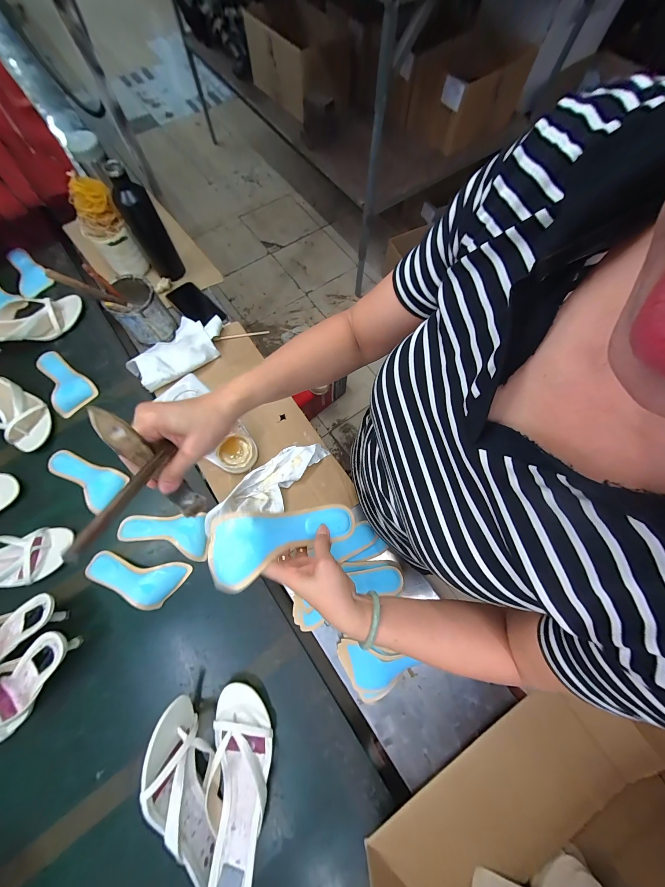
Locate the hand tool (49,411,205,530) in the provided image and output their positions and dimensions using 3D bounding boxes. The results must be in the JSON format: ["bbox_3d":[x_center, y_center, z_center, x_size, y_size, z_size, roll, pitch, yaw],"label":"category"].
[{"bbox_3d":[-0.177,0.031,0.285,0.021,0.180,0.021,-8,54,0],"label":"hand tool"}]

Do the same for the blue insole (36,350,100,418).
[{"bbox_3d":[-0.638,-0.159,0.663,0.093,0.012,0.185,-36,76,-11],"label":"blue insole"}]

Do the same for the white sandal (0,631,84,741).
[{"bbox_3d":[-0.547,0.429,0.481,0.242,0.070,0.096,-38,77,-11],"label":"white sandal"}]

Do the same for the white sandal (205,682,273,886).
[{"bbox_3d":[-0.150,0.542,0.442,0.098,0.058,0.247,0,73,0],"label":"white sandal"}]

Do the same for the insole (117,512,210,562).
[{"bbox_3d":[-0.346,0.187,0.566,0.185,0.018,0.090,1,76,2],"label":"insole"}]

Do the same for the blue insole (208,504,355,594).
[{"bbox_3d":[-0.054,0.117,0.358,0.184,0.041,0.077,-5,73,-34],"label":"blue insole"}]

